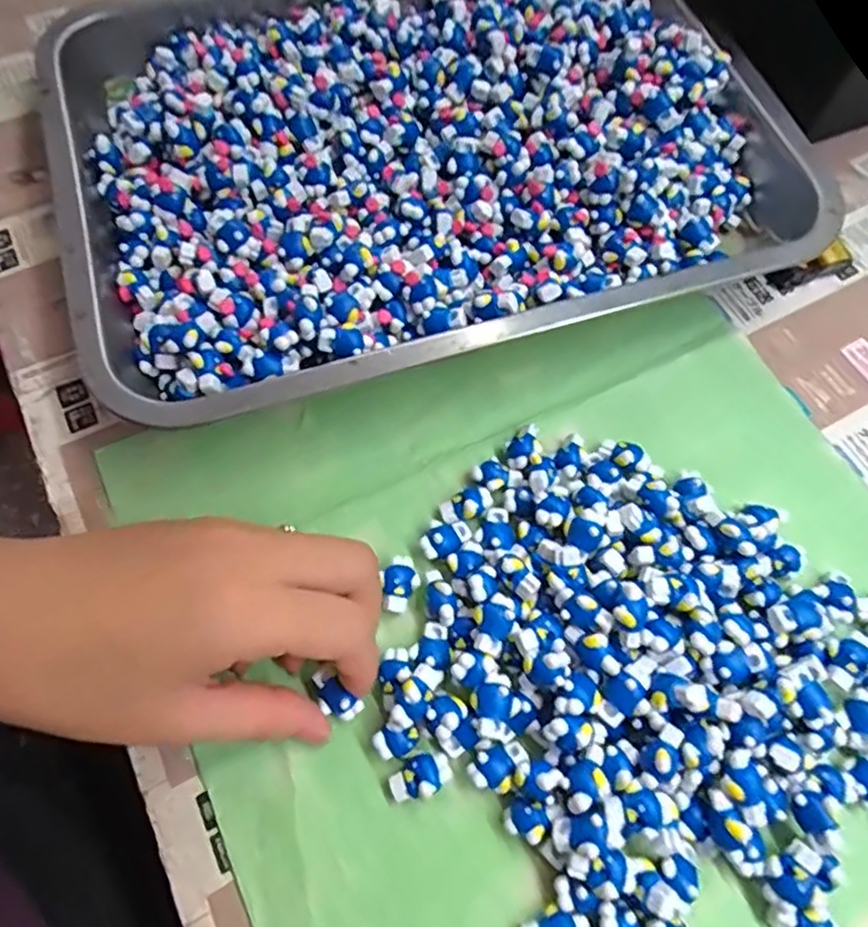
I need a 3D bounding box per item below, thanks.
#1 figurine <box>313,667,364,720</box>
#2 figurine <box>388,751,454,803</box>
[{"bbox_3d":[-0.037,0.086,0.227,0.021,0.009,0.011,43,72,12],"label":"figurine"},{"bbox_3d":[-0.005,0.112,0.218,0.022,0.010,0.013,-14,68,-8],"label":"figurine"}]

